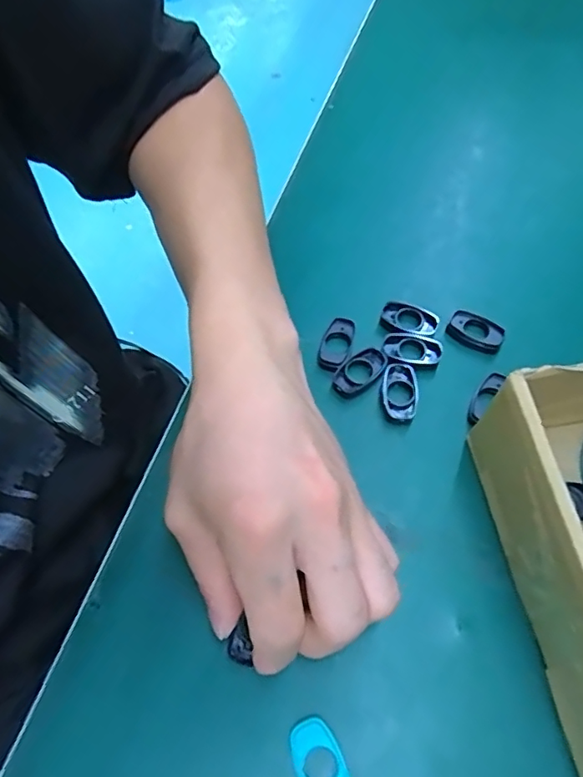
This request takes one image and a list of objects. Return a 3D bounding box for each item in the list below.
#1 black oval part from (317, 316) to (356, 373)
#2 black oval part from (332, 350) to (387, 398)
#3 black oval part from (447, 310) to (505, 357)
[{"bbox_3d":[0.025,-0.025,0.297,0.016,0.004,0.033,11,63,9],"label":"black oval part"},{"bbox_3d":[0.037,-0.009,0.289,0.032,0.005,0.016,-38,66,-16],"label":"black oval part"},{"bbox_3d":[0.104,-0.031,0.304,0.031,0.011,0.019,22,65,15],"label":"black oval part"}]

